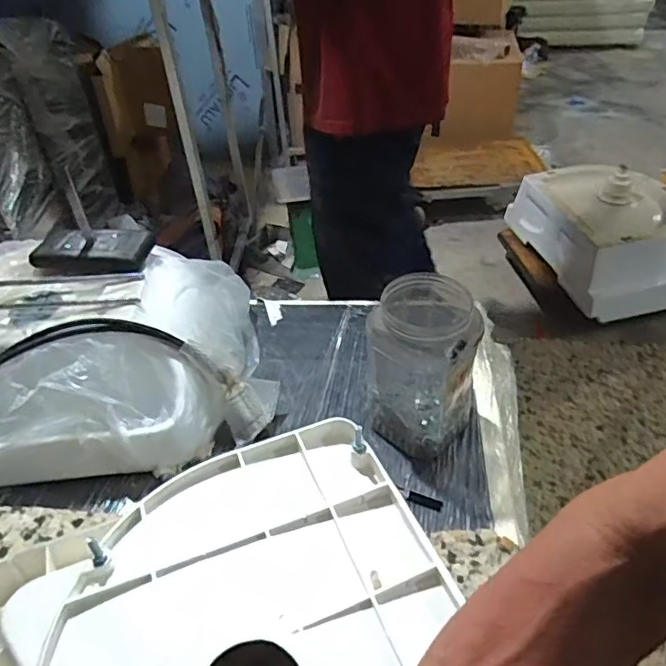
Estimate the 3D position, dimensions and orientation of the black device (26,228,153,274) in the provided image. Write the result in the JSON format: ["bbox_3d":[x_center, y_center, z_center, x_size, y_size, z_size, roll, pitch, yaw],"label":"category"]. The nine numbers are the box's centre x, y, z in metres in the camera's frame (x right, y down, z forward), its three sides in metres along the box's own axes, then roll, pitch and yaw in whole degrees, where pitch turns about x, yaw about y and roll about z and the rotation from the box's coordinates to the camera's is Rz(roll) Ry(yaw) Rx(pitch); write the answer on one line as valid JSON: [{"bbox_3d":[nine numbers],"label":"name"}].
[{"bbox_3d":[-0.461,-0.154,1.069,0.228,0.048,0.100,4,41,9],"label":"black device"}]

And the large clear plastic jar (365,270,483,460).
[{"bbox_3d":[0.149,0.049,0.930,0.160,0.261,0.179,7,42,12],"label":"large clear plastic jar"}]

